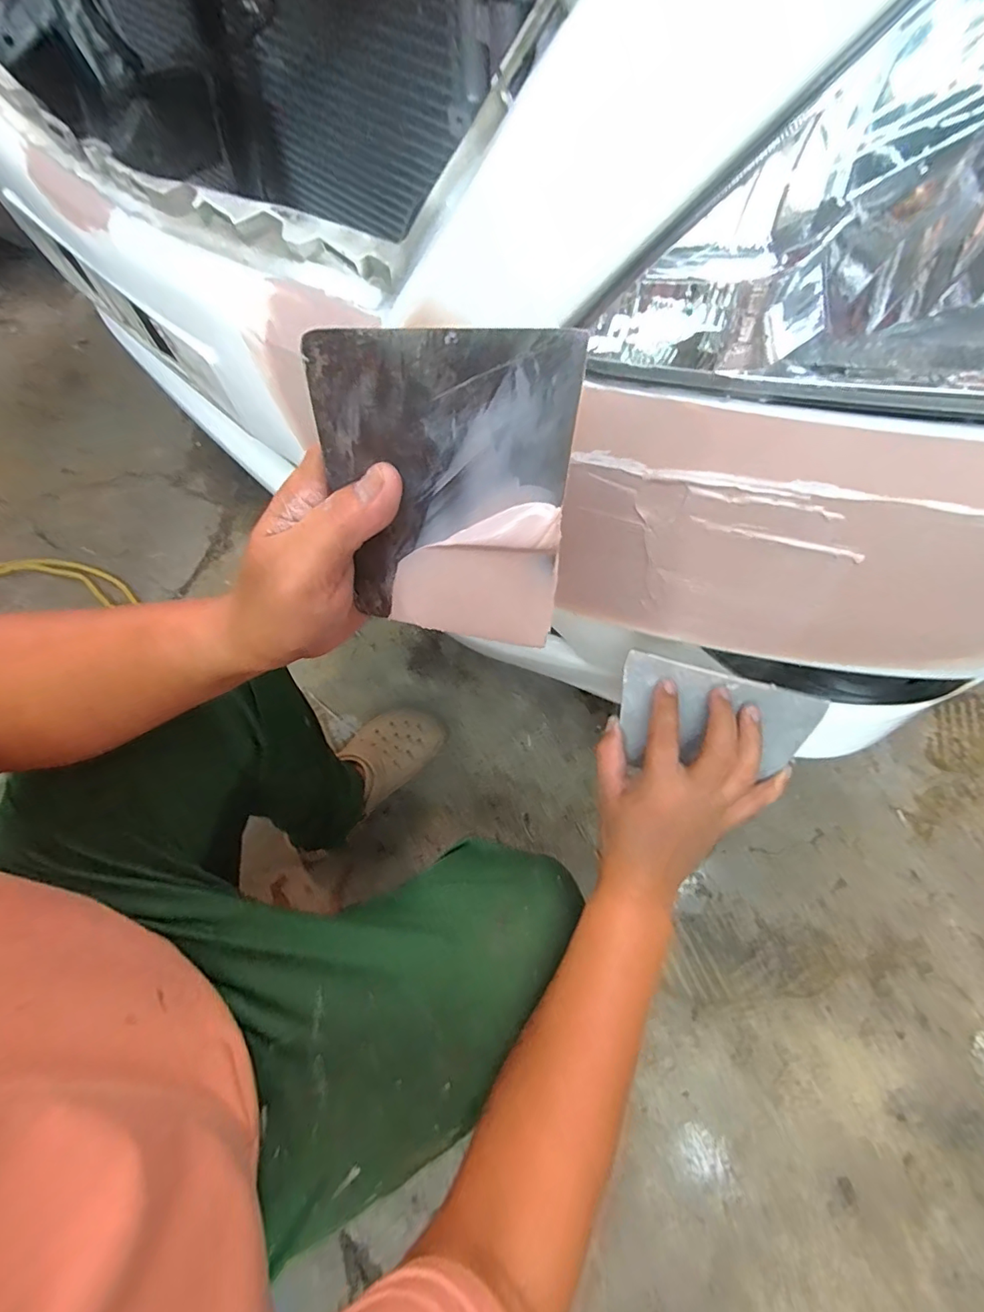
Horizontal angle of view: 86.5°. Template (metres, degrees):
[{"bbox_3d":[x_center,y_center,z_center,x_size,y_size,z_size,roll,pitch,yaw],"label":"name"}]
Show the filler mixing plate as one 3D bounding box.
[{"bbox_3d":[-0.018,-0.059,0.218,0.094,0.135,0.006,6,48,5],"label":"filler mixing plate"}]

